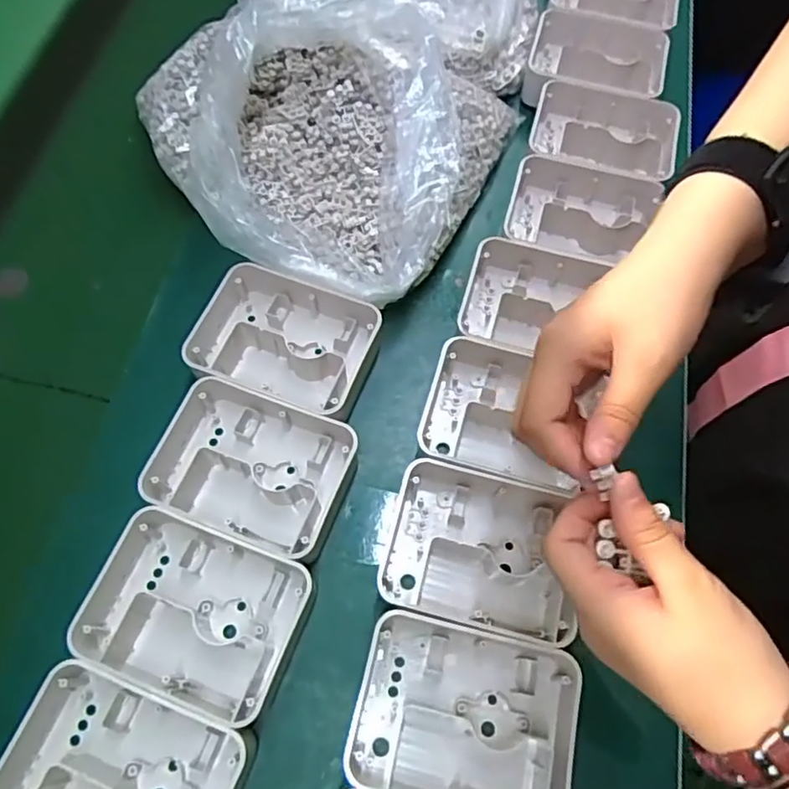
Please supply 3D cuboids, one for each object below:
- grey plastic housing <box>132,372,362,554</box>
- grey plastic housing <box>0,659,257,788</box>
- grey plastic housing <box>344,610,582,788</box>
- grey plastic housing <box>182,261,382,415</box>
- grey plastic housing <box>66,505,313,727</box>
[{"bbox_3d":[-0.102,0.052,0.436,0.136,0.039,0.102,18,65,7],"label":"grey plastic housing"},{"bbox_3d":[-0.162,0.221,0.354,0.138,0.034,0.097,20,65,8],"label":"grey plastic housing"},{"bbox_3d":[0.043,0.197,0.375,0.131,0.034,0.100,12,65,4],"label":"grey plastic housing"},{"bbox_3d":[-0.089,-0.037,0.477,0.139,0.044,0.099,18,65,7],"label":"grey plastic housing"},{"bbox_3d":[-0.129,0.140,0.395,0.139,0.035,0.101,21,66,8],"label":"grey plastic housing"}]

